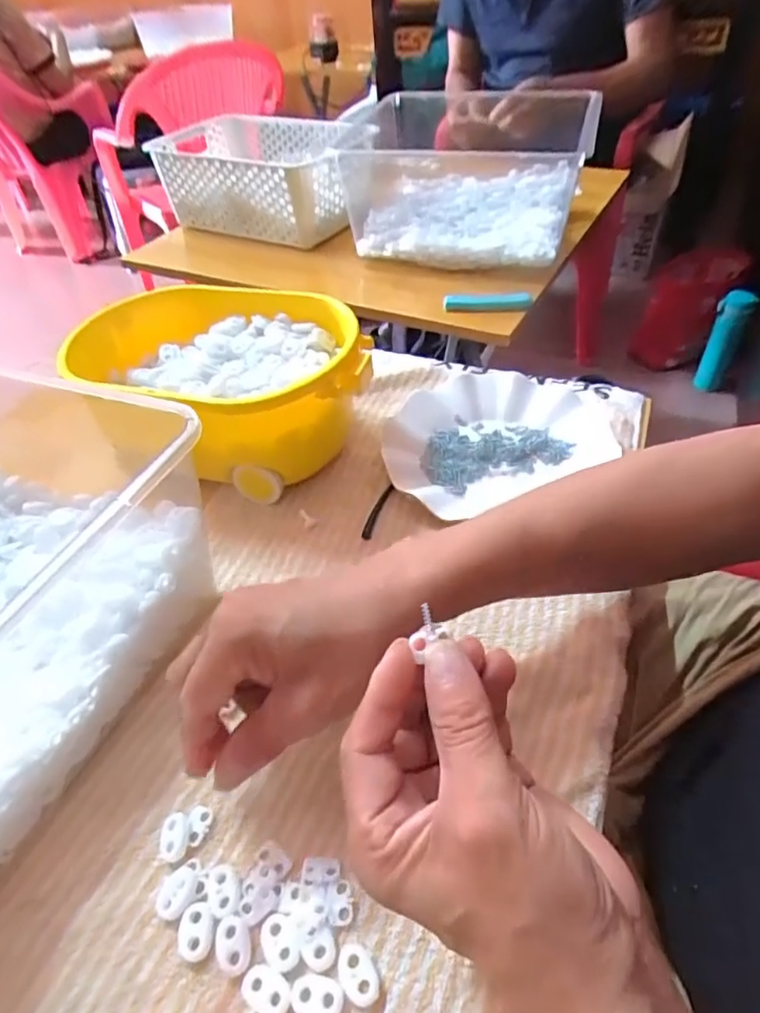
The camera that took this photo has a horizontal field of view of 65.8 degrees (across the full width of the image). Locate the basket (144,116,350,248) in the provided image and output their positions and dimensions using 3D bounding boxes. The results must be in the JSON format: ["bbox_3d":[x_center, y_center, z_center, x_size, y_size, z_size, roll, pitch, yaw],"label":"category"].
[{"bbox_3d":[-0.169,-0.492,0.885,0.314,0.114,0.204,19,50,23],"label":"basket"}]

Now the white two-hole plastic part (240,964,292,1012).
[{"bbox_3d":[-0.050,0.211,0.256,0.023,0.004,0.015,14,49,19],"label":"white two-hole plastic part"}]

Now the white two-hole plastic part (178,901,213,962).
[{"bbox_3d":[-0.085,0.196,0.272,0.015,0.004,0.022,-7,45,0],"label":"white two-hole plastic part"}]

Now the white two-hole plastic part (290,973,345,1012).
[{"bbox_3d":[-0.027,0.210,0.252,0.022,0.004,0.015,3,46,9],"label":"white two-hole plastic part"}]

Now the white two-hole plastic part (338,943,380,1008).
[{"bbox_3d":[-0.010,0.206,0.258,0.014,0.004,0.024,-31,50,-23],"label":"white two-hole plastic part"}]

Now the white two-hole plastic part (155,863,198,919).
[{"bbox_3d":[-0.099,0.187,0.286,0.017,0.004,0.022,14,49,19],"label":"white two-hole plastic part"}]

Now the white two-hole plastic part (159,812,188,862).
[{"bbox_3d":[-0.105,0.170,0.302,0.015,0.006,0.022,-1,45,5],"label":"white two-hole plastic part"}]

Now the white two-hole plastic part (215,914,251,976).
[{"bbox_3d":[-0.068,0.199,0.268,0.015,0.004,0.022,-15,46,-9],"label":"white two-hole plastic part"}]

